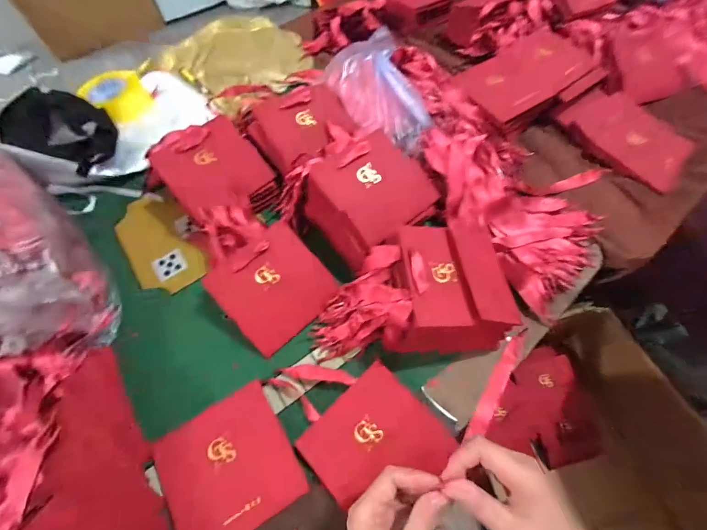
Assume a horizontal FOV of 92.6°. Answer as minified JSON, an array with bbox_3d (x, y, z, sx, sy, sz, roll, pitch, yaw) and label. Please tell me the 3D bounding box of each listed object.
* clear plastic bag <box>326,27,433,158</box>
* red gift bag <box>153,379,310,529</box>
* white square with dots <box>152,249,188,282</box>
[{"bbox_3d":[0.038,-0.297,0.582,0.128,0.059,0.261,-16,61,-7],"label":"clear plastic bag"},{"bbox_3d":[-0.145,0.233,0.390,0.142,0.016,0.135,-29,64,-14],"label":"red gift bag"},{"bbox_3d":[-0.296,0.000,0.546,0.047,0.004,0.039,-35,80,-27],"label":"white square with dots"}]

